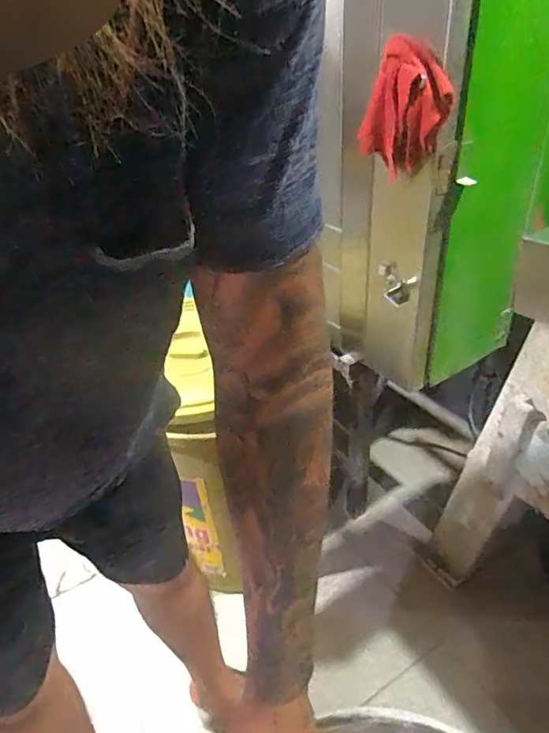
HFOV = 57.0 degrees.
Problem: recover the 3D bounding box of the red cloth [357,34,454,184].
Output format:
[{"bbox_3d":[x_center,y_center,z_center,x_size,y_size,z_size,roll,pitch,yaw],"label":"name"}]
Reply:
[{"bbox_3d":[0.185,-0.368,0.720,0.085,0.153,0.122,-10,35,-8],"label":"red cloth"}]

